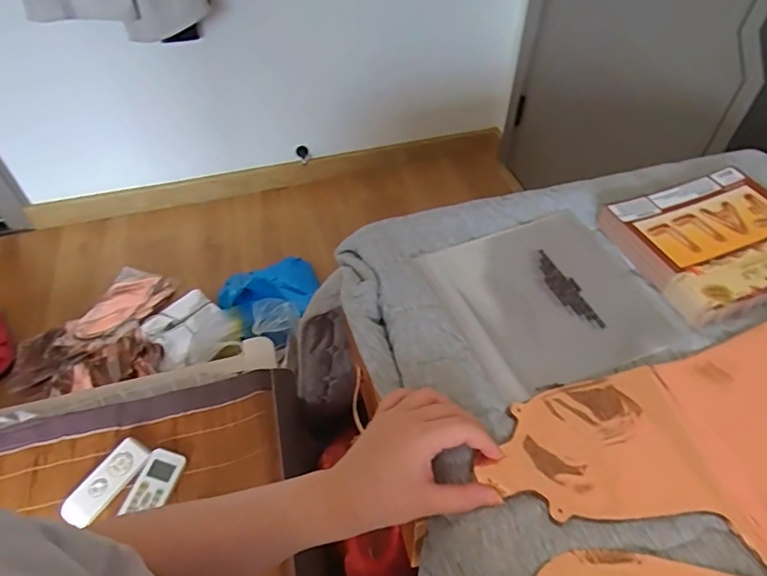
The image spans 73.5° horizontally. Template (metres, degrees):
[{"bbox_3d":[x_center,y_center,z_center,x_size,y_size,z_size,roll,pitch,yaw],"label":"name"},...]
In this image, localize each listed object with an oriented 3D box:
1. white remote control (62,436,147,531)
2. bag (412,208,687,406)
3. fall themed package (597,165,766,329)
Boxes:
[{"bbox_3d":[-0.402,0.280,0.745,0.050,0.022,0.126,26,55,21],"label":"white remote control"},{"bbox_3d":[0.174,0.007,0.545,0.210,0.009,0.202,-19,52,-15],"label":"bag"},{"bbox_3d":[0.378,-0.056,0.578,0.208,0.027,0.170,-17,51,-13],"label":"fall themed package"}]

